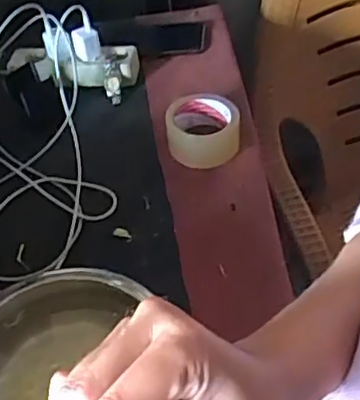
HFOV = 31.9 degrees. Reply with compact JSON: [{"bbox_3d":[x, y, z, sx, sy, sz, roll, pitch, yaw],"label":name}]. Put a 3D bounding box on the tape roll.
[{"bbox_3d":[0.031,-0.098,0.871,0.100,0.047,0.093,-3,48,3],"label":"tape roll"}]

